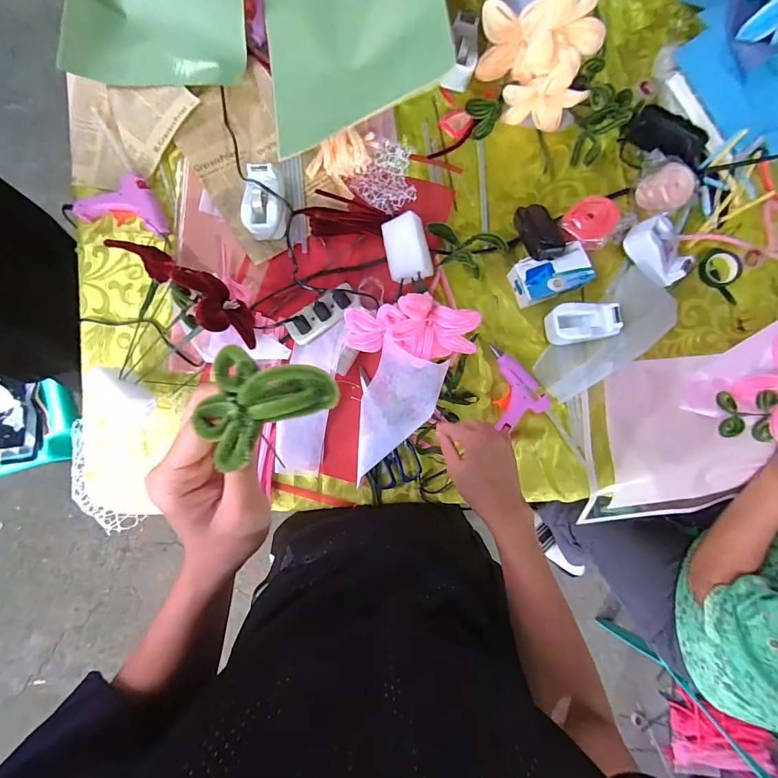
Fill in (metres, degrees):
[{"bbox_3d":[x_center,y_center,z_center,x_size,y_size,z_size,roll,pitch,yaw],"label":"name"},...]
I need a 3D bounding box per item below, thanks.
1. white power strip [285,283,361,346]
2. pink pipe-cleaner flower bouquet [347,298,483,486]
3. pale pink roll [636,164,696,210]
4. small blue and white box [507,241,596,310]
[{"bbox_3d":[-0.097,-0.111,0.573,0.112,0.024,0.045,-34,86,-5],"label":"white power strip"},{"bbox_3d":[0.003,-0.004,0.534,0.160,0.084,0.270,18,117,0],"label":"pink pipe-cleaner flower bouquet"},{"bbox_3d":[0.430,-0.311,0.593,0.071,0.042,0.066,0,84,-2],"label":"pale pink roll"},{"bbox_3d":[0.247,-0.173,0.596,0.109,0.048,0.066,-18,85,-4],"label":"small blue and white box"}]

